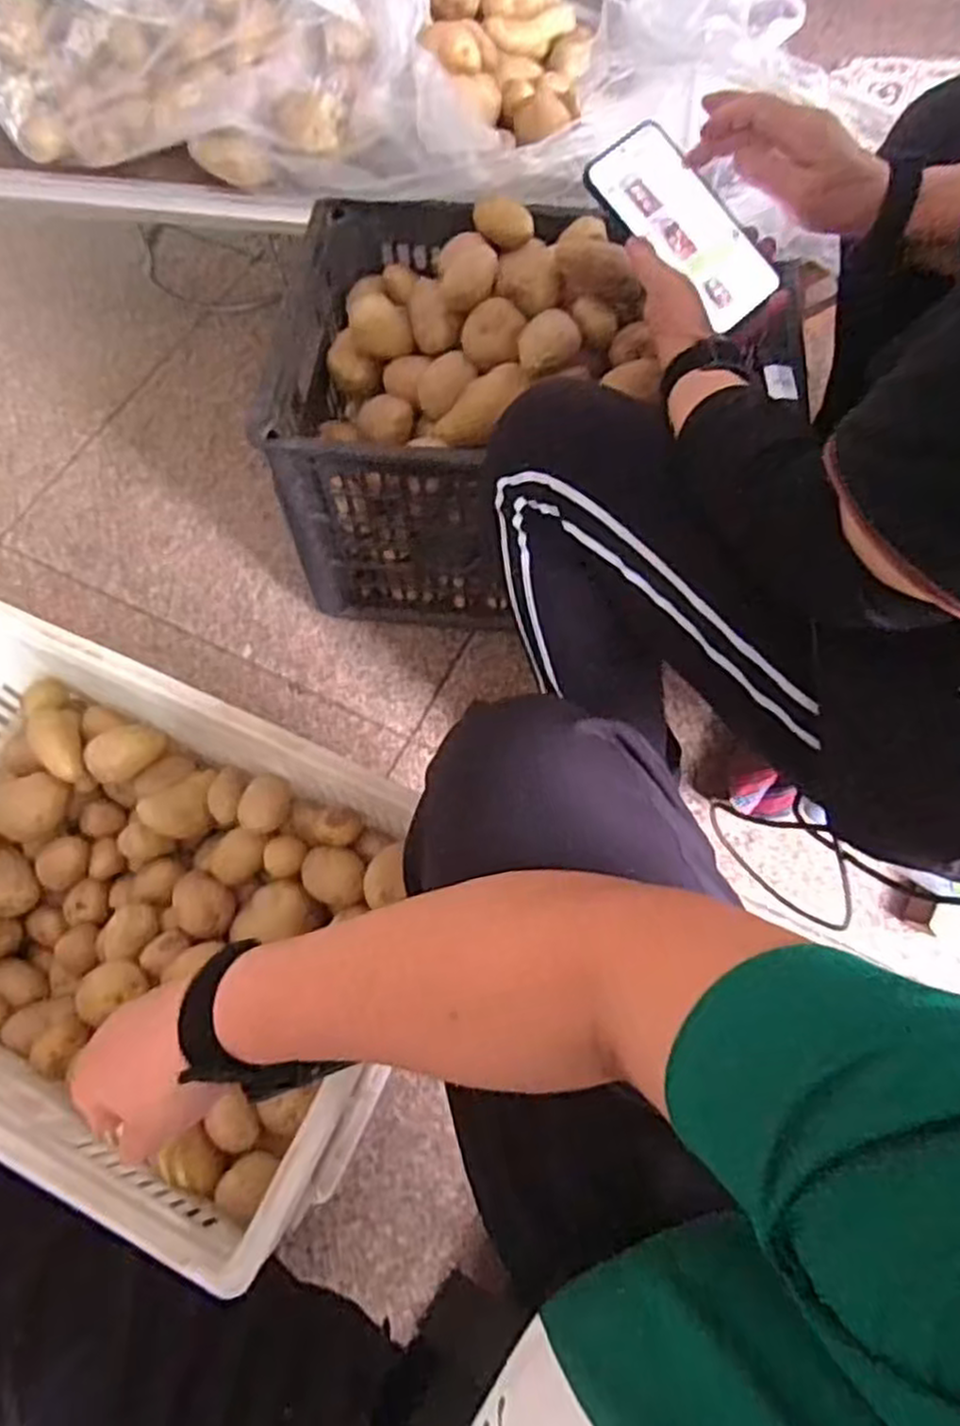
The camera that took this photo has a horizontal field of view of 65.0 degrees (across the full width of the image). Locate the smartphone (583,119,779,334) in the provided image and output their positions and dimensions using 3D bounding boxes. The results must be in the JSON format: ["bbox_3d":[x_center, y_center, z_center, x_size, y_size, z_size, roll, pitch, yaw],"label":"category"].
[{"bbox_3d":[0.157,-0.370,0.570,0.160,0.011,0.072,42,84,-4],"label":"smartphone"}]

